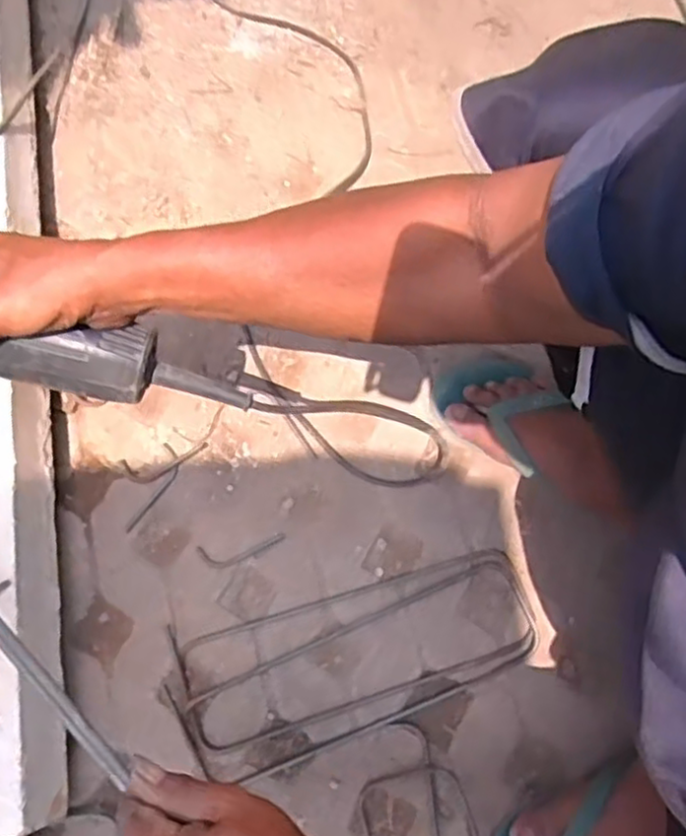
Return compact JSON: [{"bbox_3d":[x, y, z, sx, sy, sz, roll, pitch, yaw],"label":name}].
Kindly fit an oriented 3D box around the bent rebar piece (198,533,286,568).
[{"bbox_3d":[-0.105,0.139,0.718,0.089,0.005,0.024,-7,74,-4],"label":"bent rebar piece"}]

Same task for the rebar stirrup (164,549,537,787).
[{"bbox_3d":[0.014,0.240,0.680,0.357,0.013,0.146,-13,75,-5],"label":"rebar stirrup"}]

